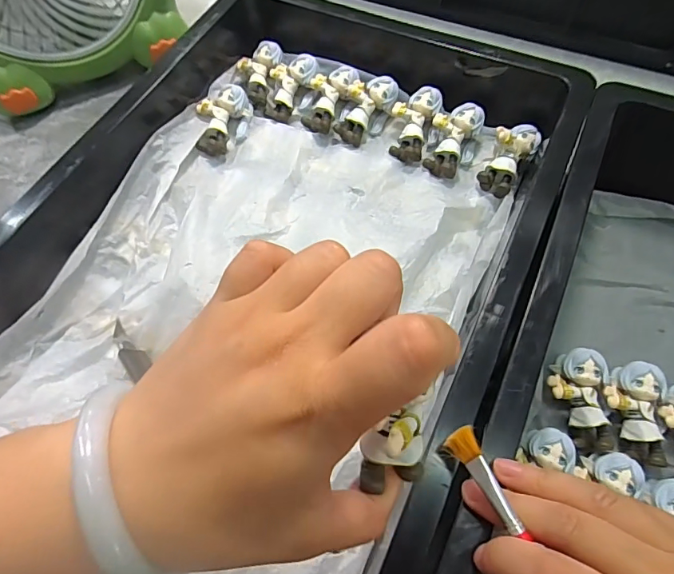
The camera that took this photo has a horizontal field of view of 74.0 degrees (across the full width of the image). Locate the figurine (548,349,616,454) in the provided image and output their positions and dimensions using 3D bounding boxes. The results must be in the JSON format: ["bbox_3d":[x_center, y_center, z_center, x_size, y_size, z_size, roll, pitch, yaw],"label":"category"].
[{"bbox_3d":[0.158,0.074,0.291,0.035,0.026,0.063,-4,75,1],"label":"figurine"}]

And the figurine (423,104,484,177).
[{"bbox_3d":[0.095,-0.116,0.359,0.040,0.021,0.059,15,91,3],"label":"figurine"}]

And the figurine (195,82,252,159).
[{"bbox_3d":[-0.096,-0.141,0.376,0.039,0.026,0.053,1,63,3],"label":"figurine"}]

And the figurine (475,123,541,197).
[{"bbox_3d":[0.132,-0.100,0.346,0.030,0.027,0.059,32,89,17],"label":"figurine"}]

